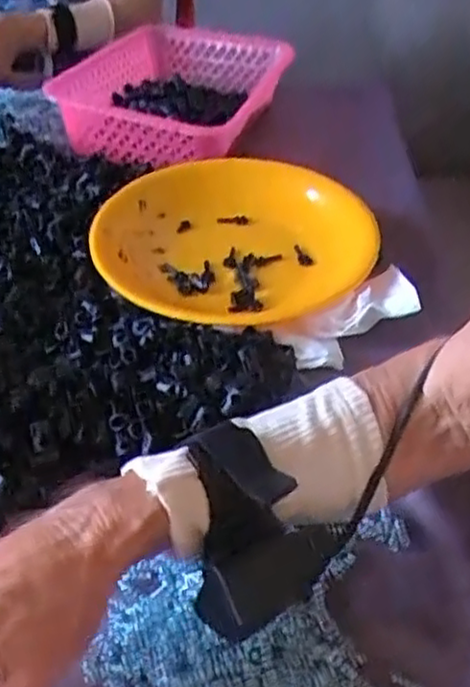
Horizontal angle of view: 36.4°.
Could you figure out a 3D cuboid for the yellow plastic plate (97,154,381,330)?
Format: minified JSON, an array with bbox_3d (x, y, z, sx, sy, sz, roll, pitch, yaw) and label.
[{"bbox_3d":[-0.004,-0.098,0.651,0.243,0.044,0.228,2,39,-1],"label":"yellow plastic plate"}]

